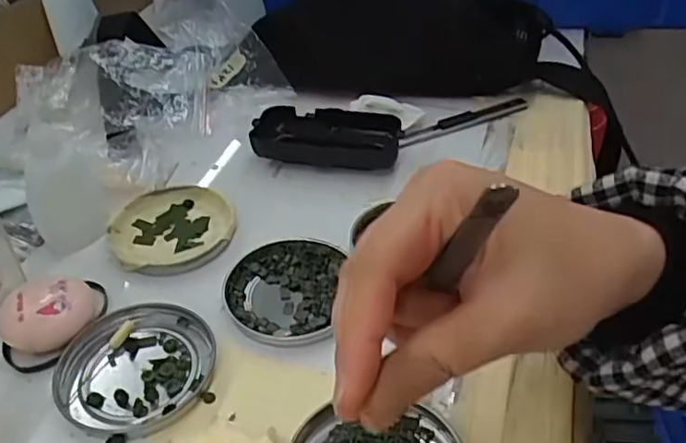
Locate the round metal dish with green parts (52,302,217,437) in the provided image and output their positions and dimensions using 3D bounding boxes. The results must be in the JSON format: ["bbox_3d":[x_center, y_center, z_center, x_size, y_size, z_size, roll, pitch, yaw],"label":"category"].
[{"bbox_3d":[-0.109,0.076,0.323,0.076,0.009,0.076,-1,40,0],"label":"round metal dish with green parts"}]

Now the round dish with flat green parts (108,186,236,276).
[{"bbox_3d":[-0.112,0.004,0.406,0.077,0.011,0.077,-1,40,0],"label":"round dish with flat green parts"}]

